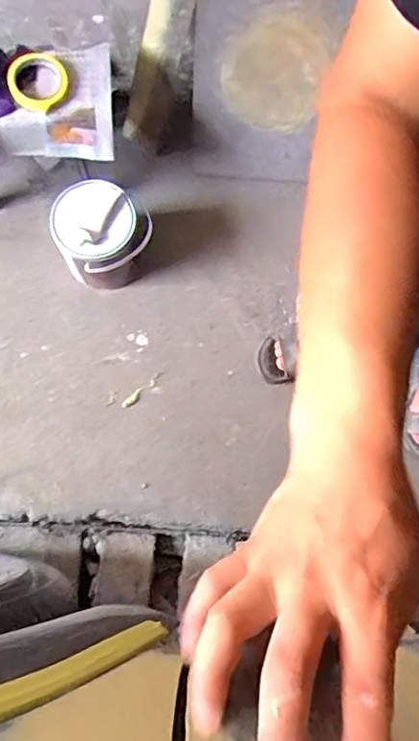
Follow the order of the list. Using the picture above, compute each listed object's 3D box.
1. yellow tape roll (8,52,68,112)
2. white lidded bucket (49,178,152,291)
[{"bbox_3d":[-0.290,-0.494,0.948,0.091,0.021,0.102,28,83,-21],"label":"yellow tape roll"},{"bbox_3d":[-0.207,-0.254,1.074,0.158,0.208,0.144,0,79,-1],"label":"white lidded bucket"}]

